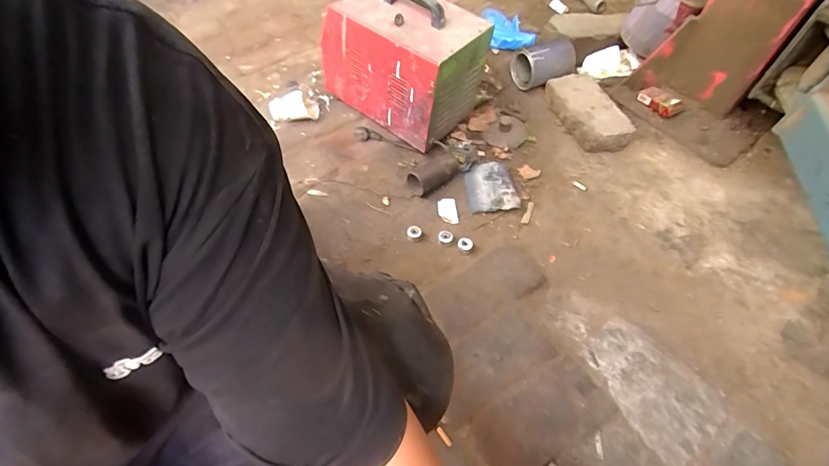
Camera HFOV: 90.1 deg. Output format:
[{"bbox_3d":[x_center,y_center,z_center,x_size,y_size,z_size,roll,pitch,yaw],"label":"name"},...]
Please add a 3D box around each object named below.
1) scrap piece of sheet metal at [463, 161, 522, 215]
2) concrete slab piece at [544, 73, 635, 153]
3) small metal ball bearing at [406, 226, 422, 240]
[{"bbox_3d":[0.176,-0.105,0.963,0.111,0.031,0.133,-7,56,-4],"label":"scrap piece of sheet metal"},{"bbox_3d":[0.434,-0.308,1.042,0.135,0.090,0.254,-25,58,-14],"label":"concrete slab piece"},{"bbox_3d":[-0.001,0.000,0.887,0.032,0.018,0.029,1,61,3],"label":"small metal ball bearing"}]

